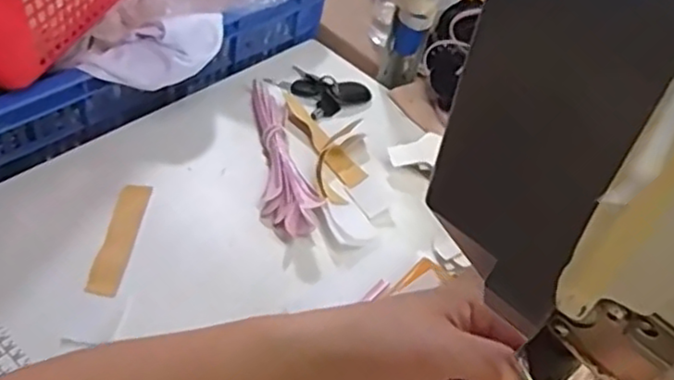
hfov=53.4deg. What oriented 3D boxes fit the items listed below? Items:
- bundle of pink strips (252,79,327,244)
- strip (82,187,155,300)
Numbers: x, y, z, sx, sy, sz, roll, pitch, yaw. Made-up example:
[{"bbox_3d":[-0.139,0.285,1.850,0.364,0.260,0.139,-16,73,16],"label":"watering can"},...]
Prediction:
[{"bbox_3d":[-0.054,-0.042,0.664,0.049,0.035,0.202,-1,48,-15],"label":"bundle of pink strips"},{"bbox_3d":[-0.185,0.041,0.574,0.026,0.004,0.118,14,46,-9],"label":"strip"}]

